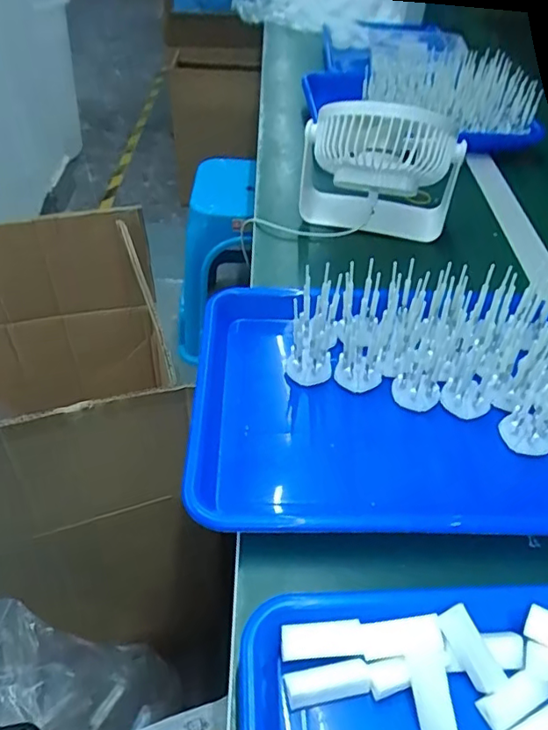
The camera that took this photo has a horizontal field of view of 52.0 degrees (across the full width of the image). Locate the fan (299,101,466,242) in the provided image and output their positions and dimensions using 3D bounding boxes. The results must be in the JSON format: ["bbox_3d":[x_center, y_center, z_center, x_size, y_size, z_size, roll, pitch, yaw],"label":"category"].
[{"bbox_3d":[0.114,-0.216,0.627,0.167,0.148,0.115,14,46,11],"label":"fan"}]

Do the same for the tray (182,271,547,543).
[{"bbox_3d":[0.109,0.025,0.450,0.343,0.076,0.249,3,45,0],"label":"tray"}]

